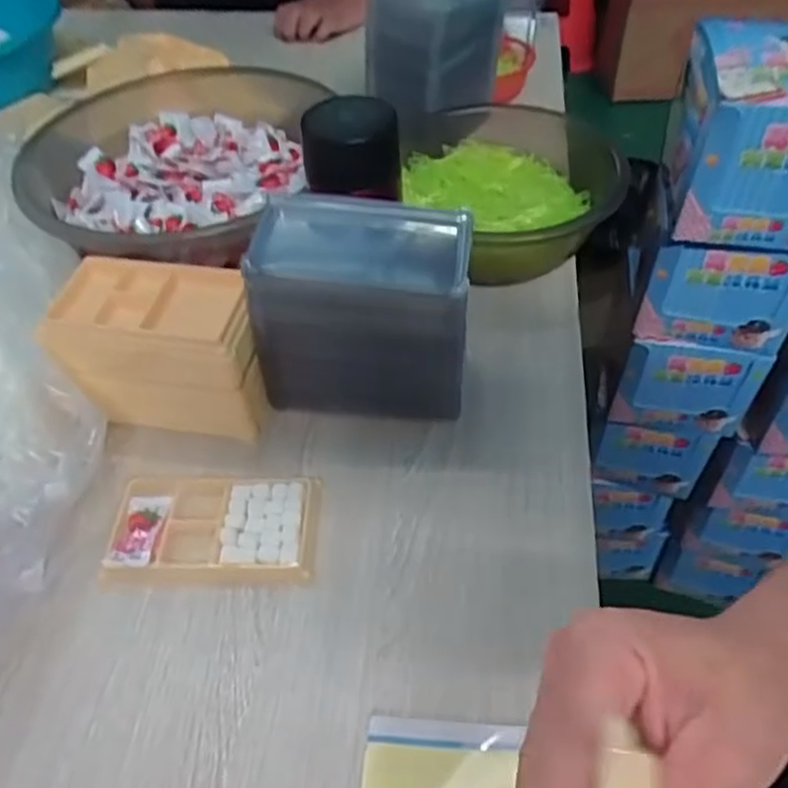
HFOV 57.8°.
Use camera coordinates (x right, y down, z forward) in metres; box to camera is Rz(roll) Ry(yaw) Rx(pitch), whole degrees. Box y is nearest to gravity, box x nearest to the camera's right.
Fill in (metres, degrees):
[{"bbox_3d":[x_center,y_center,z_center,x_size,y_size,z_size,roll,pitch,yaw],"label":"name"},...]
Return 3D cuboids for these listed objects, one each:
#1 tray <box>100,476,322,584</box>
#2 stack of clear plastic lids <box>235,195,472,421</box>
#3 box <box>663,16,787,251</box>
[{"bbox_3d":[-0.117,0.087,0.469,0.132,0.013,0.079,-2,46,2],"label":"tray"},{"bbox_3d":[-0.020,-0.054,0.506,0.145,0.137,0.084,4,47,8],"label":"stack of clear plastic lids"},{"bbox_3d":[0.332,-0.233,0.634,0.152,0.131,0.159,4,47,8],"label":"box"}]

